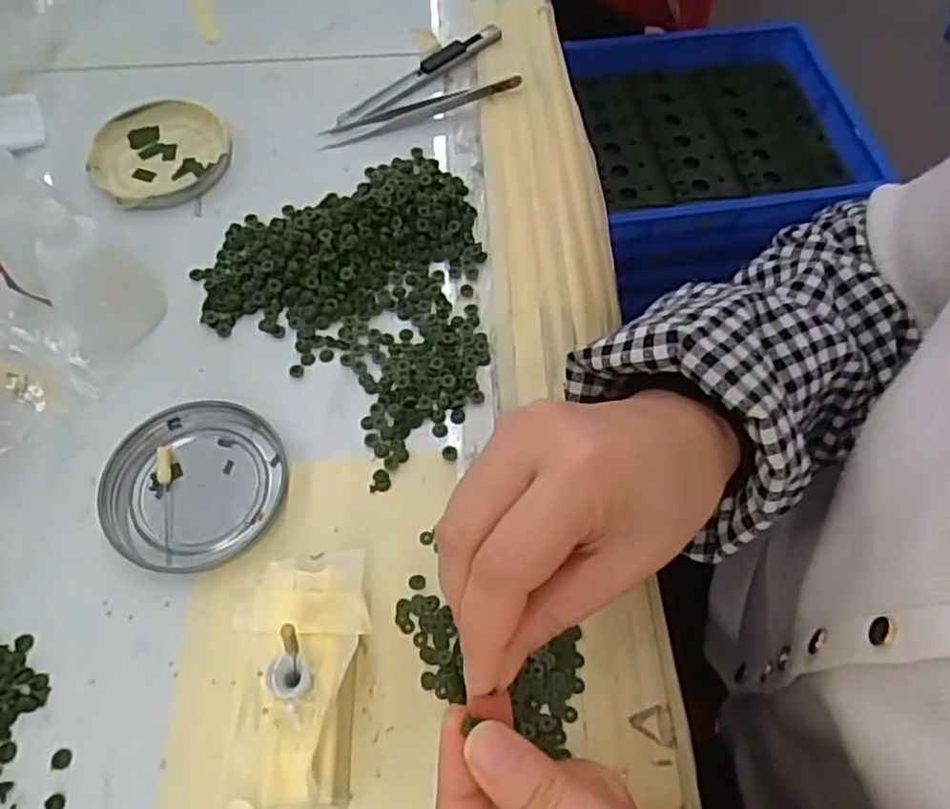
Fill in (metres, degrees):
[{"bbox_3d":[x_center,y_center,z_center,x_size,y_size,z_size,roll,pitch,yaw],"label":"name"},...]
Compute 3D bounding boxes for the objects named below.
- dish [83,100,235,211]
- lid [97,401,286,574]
[{"bbox_3d":[-0.185,-0.148,0.419,0.078,0.009,0.075,0,61,0],"label":"dish"},{"bbox_3d":[-0.126,0.035,0.319,0.076,0.007,0.076,0,61,0],"label":"lid"}]

